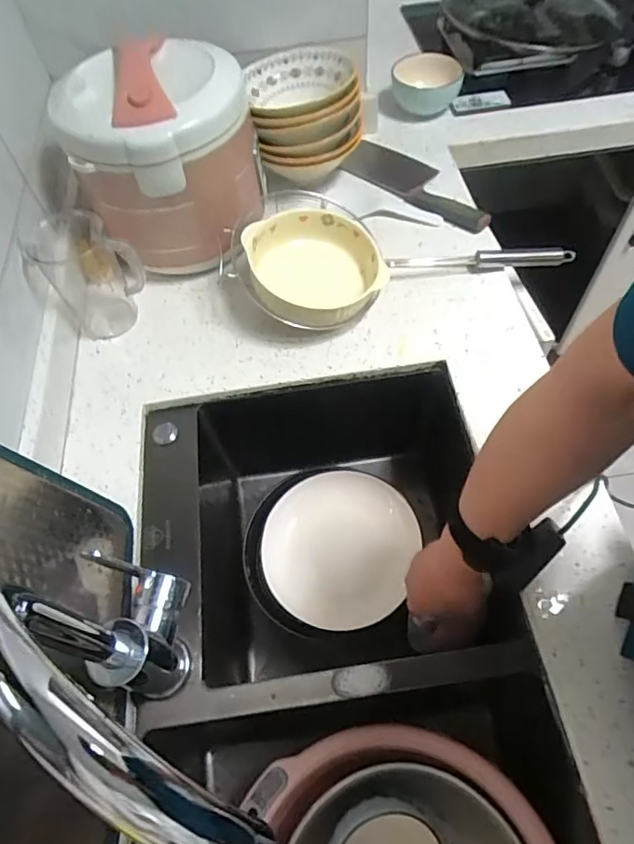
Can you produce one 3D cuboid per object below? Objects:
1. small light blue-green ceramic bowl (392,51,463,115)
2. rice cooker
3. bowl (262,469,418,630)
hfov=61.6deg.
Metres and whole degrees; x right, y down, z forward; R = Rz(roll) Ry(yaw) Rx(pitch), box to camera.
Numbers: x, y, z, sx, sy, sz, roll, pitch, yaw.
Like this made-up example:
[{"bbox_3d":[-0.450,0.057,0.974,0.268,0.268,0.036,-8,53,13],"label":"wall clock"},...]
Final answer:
[{"bbox_3d":[0.185,-0.571,0.903,0.112,0.077,0.093,9,60,10],"label":"small light blue-green ceramic bowl"},{"bbox_3d":[-0.184,-0.326,0.683,0.210,0.237,0.182,-14,59,-4],"label":"rice cooker"},{"bbox_3d":[0.025,0.146,0.624,0.174,0.038,0.174,1,74,-3],"label":"bowl"}]

